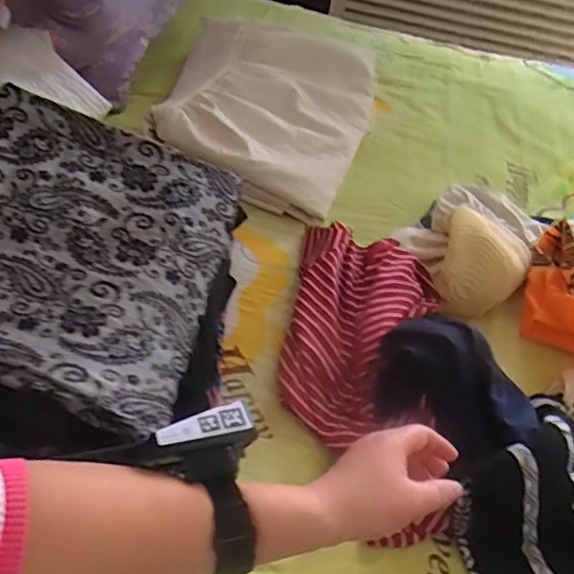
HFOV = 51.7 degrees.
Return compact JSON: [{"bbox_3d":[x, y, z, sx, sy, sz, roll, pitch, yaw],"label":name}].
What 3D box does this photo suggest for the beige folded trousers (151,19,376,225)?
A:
[{"bbox_3d":[-0.035,-0.294,0.943,0.317,0.097,0.401,12,50,5],"label":"beige folded trousers"}]

